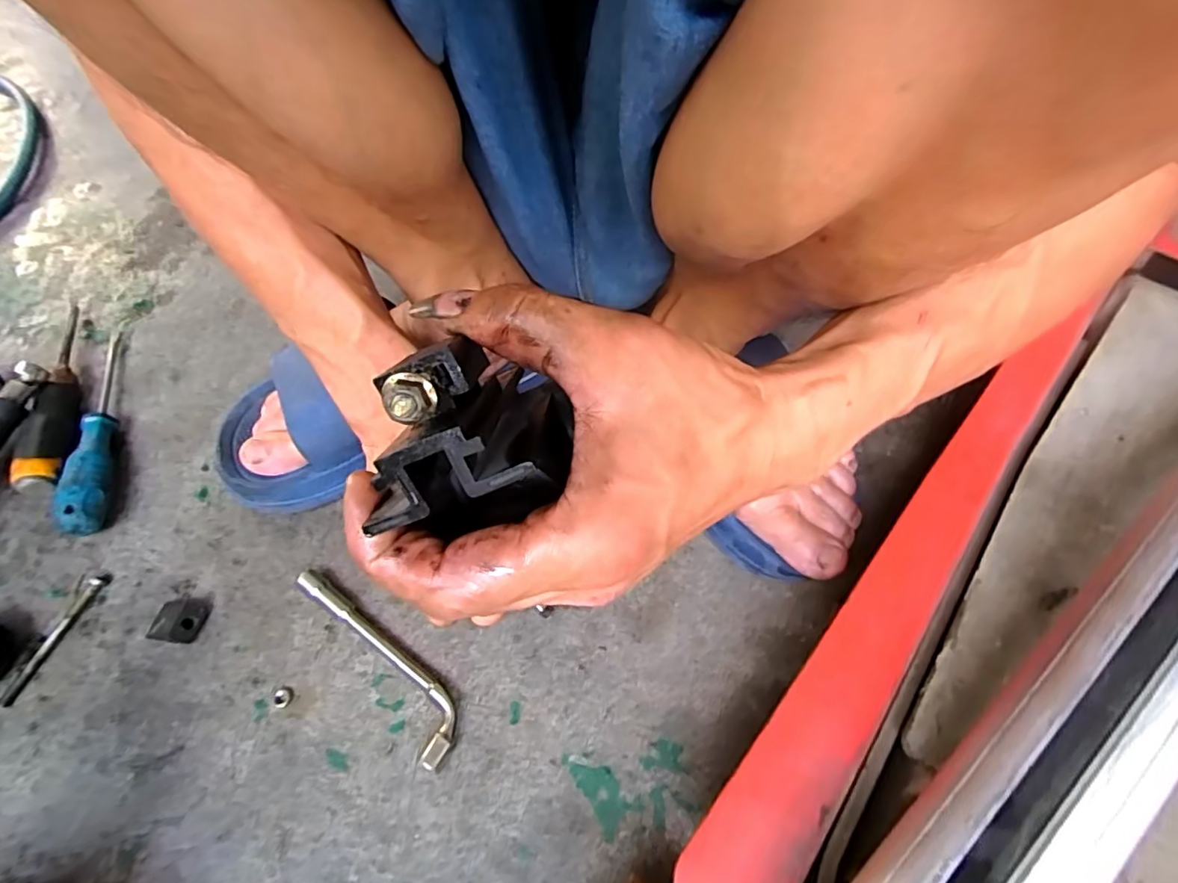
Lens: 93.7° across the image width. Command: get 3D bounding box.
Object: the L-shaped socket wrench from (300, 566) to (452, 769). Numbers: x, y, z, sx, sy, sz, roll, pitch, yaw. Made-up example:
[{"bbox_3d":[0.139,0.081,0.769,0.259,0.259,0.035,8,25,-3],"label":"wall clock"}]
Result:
[{"bbox_3d":[-0.125,0.126,0.330,0.028,0.015,0.143,-39,65,-24],"label":"L-shaped socket wrench"}]

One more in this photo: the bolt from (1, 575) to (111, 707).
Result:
[{"bbox_3d":[-0.323,0.118,0.336,0.009,0.006,0.078,13,57,8],"label":"bolt"}]

